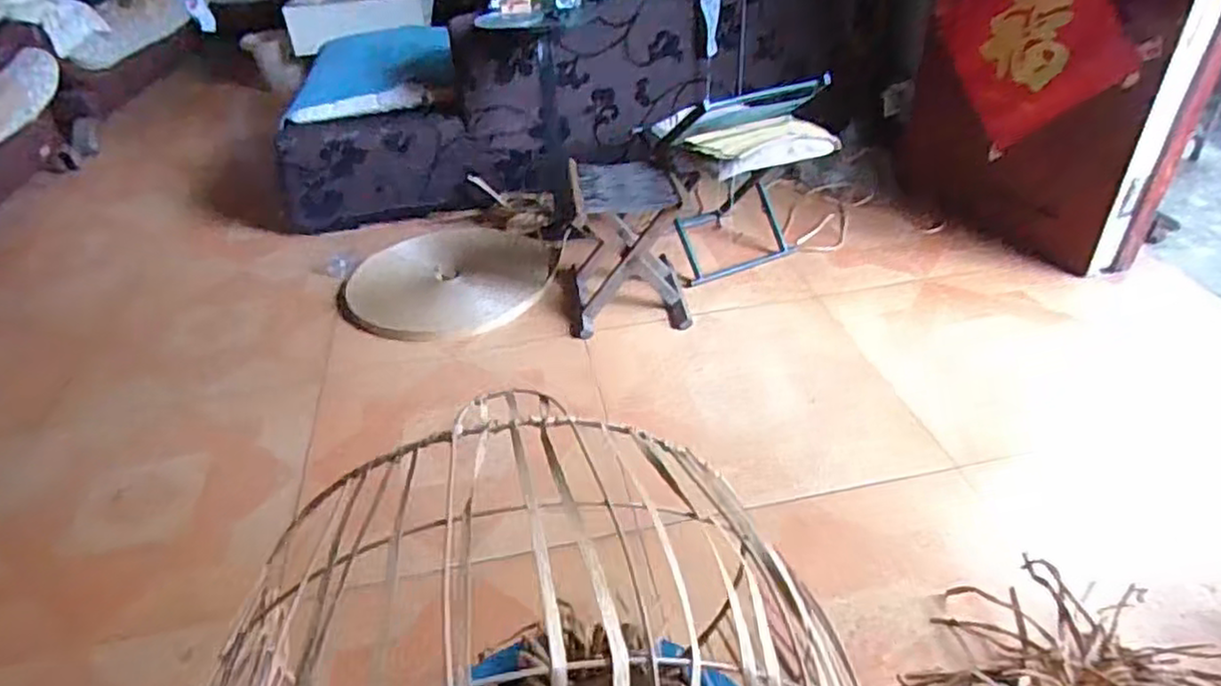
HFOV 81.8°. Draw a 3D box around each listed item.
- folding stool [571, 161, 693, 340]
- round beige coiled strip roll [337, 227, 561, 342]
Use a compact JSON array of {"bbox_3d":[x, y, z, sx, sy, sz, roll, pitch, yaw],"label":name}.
[{"bbox_3d":[0.031,-0.250,1.702,0.292,0.304,0.347,-6,39,-2],"label":"folding stool"},{"bbox_3d":[-0.428,-0.164,1.837,0.520,0.036,0.467,7,42,13],"label":"round beige coiled strip roll"}]

